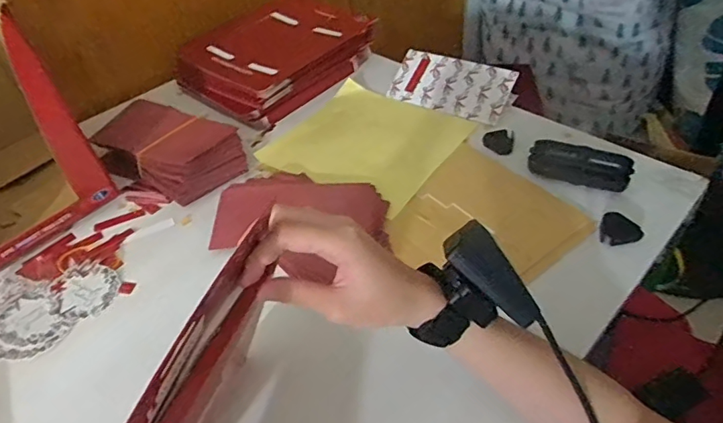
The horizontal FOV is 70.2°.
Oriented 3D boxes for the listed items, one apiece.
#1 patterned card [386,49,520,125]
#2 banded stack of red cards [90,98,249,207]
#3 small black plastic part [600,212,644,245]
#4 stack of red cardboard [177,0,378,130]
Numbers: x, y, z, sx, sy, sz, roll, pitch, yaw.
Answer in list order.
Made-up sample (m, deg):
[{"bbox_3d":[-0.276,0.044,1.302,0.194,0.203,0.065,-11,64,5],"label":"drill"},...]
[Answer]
[{"bbox_3d":[0.128,-0.182,0.745,0.175,0.012,0.086,24,81,28],"label":"patterned card"},{"bbox_3d":[-0.250,-0.086,0.673,0.197,0.058,0.112,26,52,31],"label":"banded stack of red cards"},{"bbox_3d":[0.271,0.018,0.536,0.040,0.008,0.043,9,45,16],"label":"small black plastic part"},{"bbox_3d":[-0.133,-0.245,0.812,0.194,0.068,0.253,27,52,31],"label":"stack of red cardboard"}]

